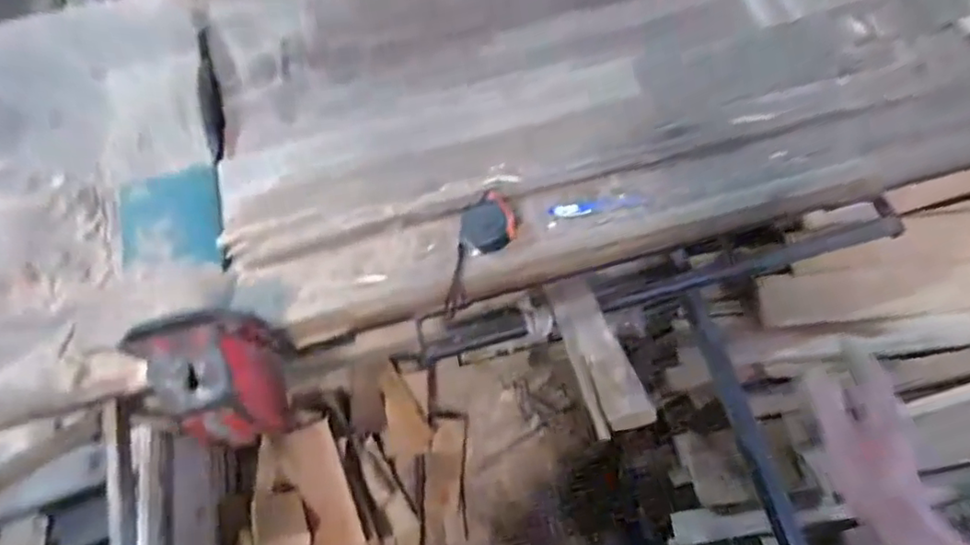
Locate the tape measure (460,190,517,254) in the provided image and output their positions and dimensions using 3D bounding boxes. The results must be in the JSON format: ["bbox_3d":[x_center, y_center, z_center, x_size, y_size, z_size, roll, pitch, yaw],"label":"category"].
[{"bbox_3d":[0.002,-0.063,0.756,0.066,0.029,0.066,-14,67,-4],"label":"tape measure"}]

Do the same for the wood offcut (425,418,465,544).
[{"bbox_3d":[-0.090,0.464,1.316,0.088,0.015,0.264,7,70,-19],"label":"wood offcut"}]

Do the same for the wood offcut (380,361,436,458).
[{"bbox_3d":[-0.175,0.308,1.336,0.101,0.016,0.202,-4,72,-14],"label":"wood offcut"}]

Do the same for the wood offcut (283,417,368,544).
[{"bbox_3d":[-0.332,0.447,1.206,0.106,0.040,0.268,-20,75,-2],"label":"wood offcut"}]

